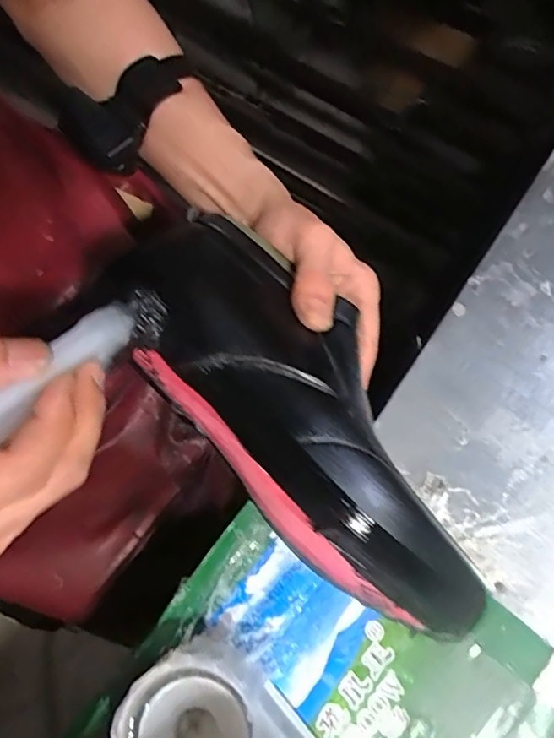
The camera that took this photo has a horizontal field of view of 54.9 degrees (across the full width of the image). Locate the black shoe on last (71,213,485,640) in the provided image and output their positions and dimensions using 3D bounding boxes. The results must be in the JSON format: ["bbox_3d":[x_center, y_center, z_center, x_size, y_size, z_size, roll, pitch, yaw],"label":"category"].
[{"bbox_3d":[0.018,0.031,0.287,0.102,0.091,0.248,-37,87,-11],"label":"black shoe on last"}]

